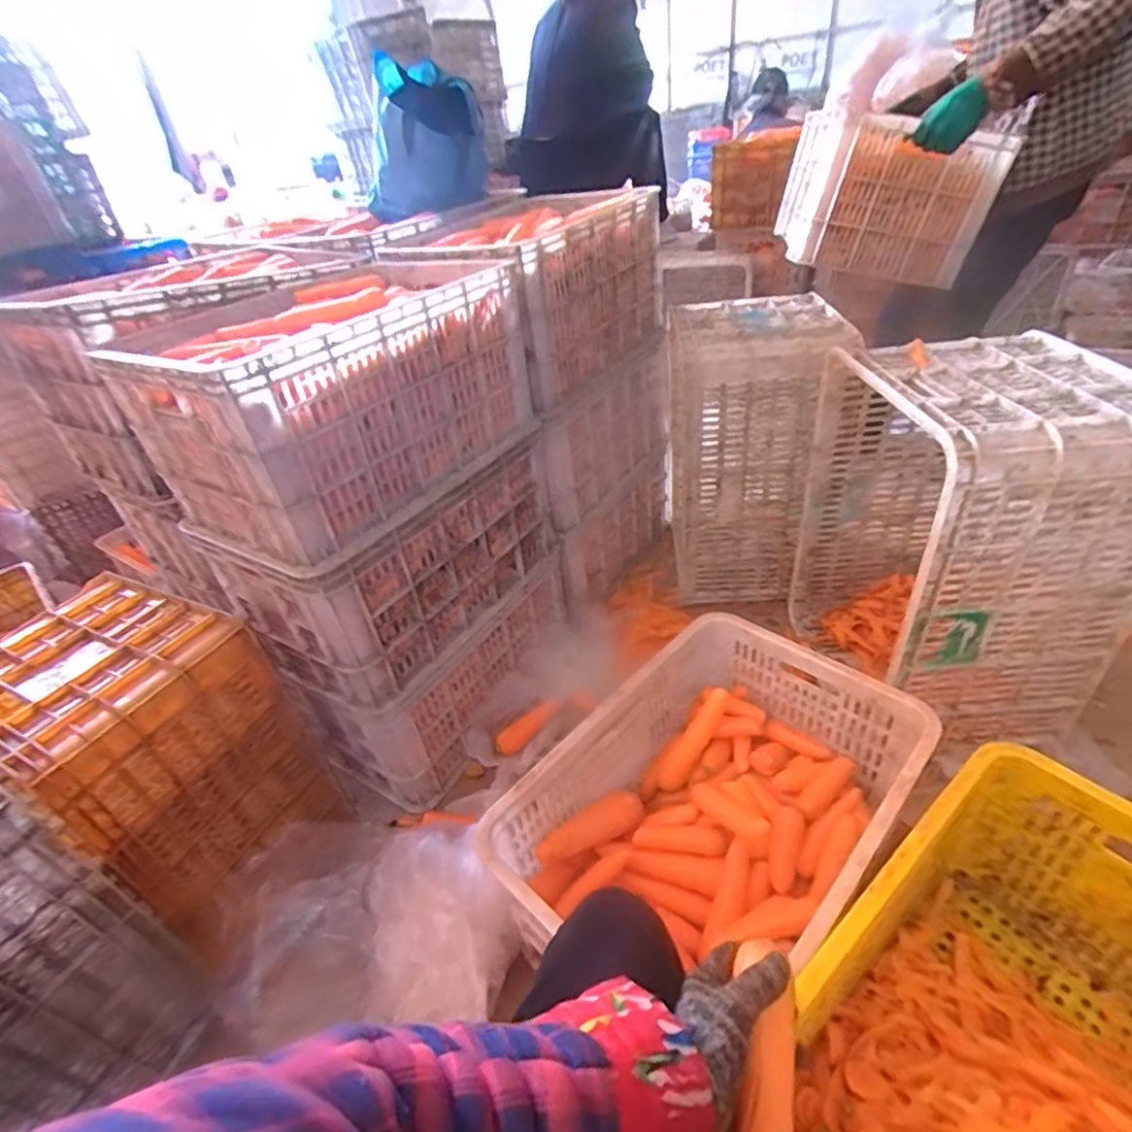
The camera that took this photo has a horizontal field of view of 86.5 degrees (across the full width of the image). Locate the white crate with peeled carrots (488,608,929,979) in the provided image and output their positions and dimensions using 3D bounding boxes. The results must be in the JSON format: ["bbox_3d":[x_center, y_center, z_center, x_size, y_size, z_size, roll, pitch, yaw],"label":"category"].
[{"bbox_3d":[0.197,0.344,0.814,0.510,0.232,0.359,-34,44,-31],"label":"white crate with peeled carrots"}]

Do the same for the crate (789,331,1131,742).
[{"bbox_3d":[0.632,-0.024,1.016,0.333,0.602,0.418,-4,37,5],"label":"crate"}]

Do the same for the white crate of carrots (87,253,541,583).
[{"bbox_3d":[-0.329,-0.267,0.926,0.328,0.262,0.529,16,43,29],"label":"white crate of carrots"}]

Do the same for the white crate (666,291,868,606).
[{"bbox_3d":[0.404,-0.247,1.337,0.306,0.554,0.327,0,37,10],"label":"white crate"}]

